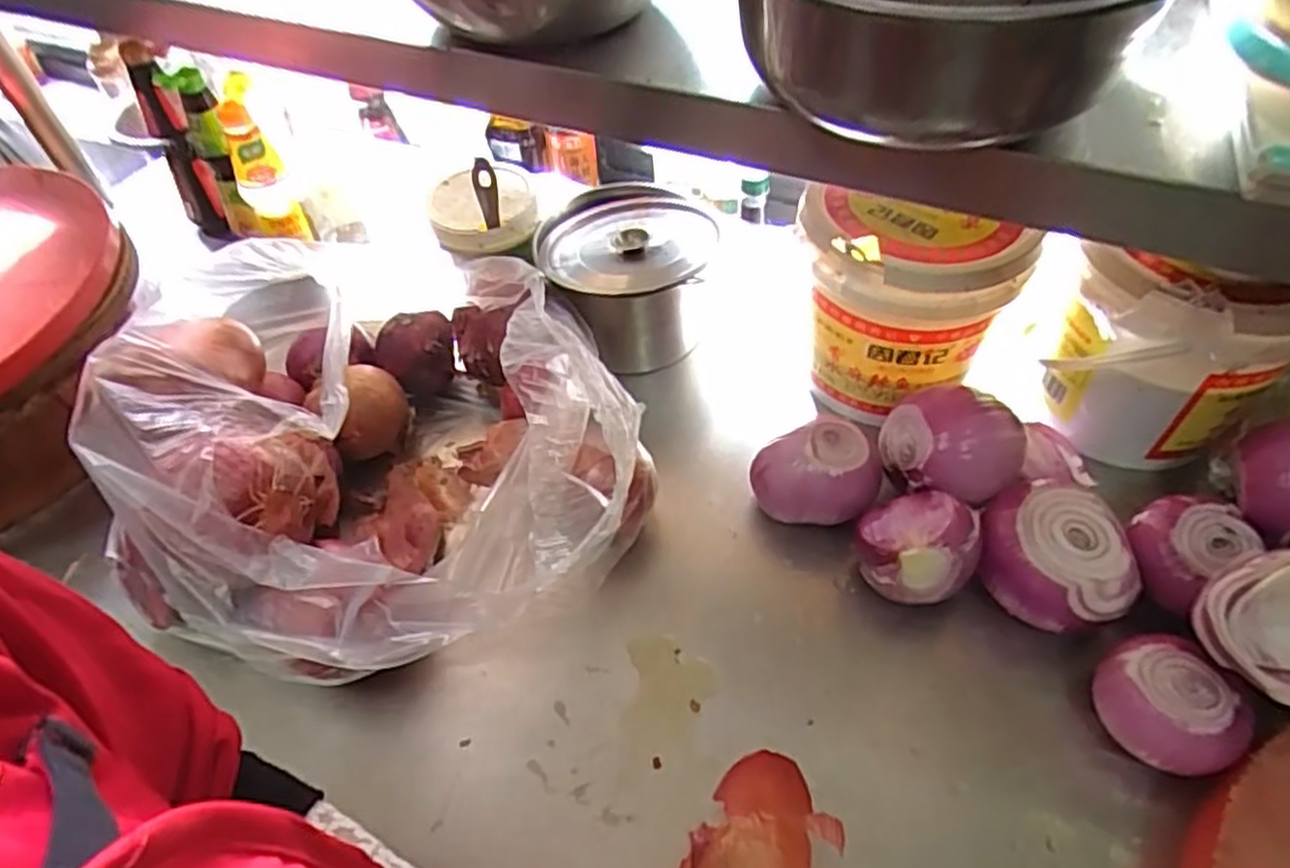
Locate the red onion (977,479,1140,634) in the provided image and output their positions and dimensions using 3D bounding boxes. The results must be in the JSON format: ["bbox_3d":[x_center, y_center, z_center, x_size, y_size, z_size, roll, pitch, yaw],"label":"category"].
[{"bbox_3d":[0.301,0.095,0.572,0.102,0.075,0.107,4,50,7],"label":"red onion"}]

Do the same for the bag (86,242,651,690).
[{"bbox_3d":[-0.177,0.006,0.582,0.351,0.217,0.333,0,50,4],"label":"bag"}]

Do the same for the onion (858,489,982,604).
[{"bbox_3d":[0.203,0.089,0.581,0.083,0.080,0.081,7,51,10],"label":"onion"}]

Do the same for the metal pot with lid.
[{"bbox_3d":[-0.012,-0.145,0.747,0.151,0.141,0.150,-2,50,2],"label":"metal pot with lid"}]

